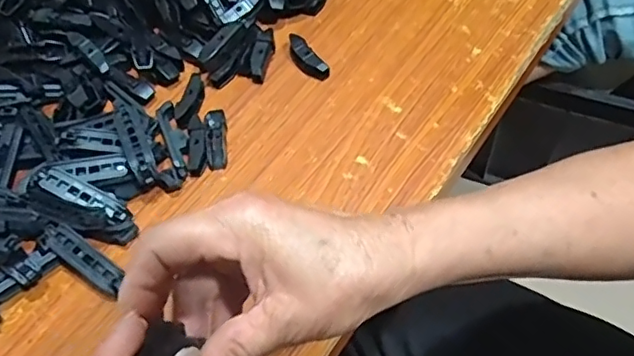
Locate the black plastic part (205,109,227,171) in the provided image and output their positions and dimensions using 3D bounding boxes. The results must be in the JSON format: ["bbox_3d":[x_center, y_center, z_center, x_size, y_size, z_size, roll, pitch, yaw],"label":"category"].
[{"bbox_3d":[-0.081,-0.033,0.458,0.015,0.010,0.054,-9,58,2],"label":"black plastic part"}]

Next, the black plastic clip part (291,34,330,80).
[{"bbox_3d":[-0.009,-0.104,0.491,0.016,0.016,0.050,-34,61,-13],"label":"black plastic clip part"}]

